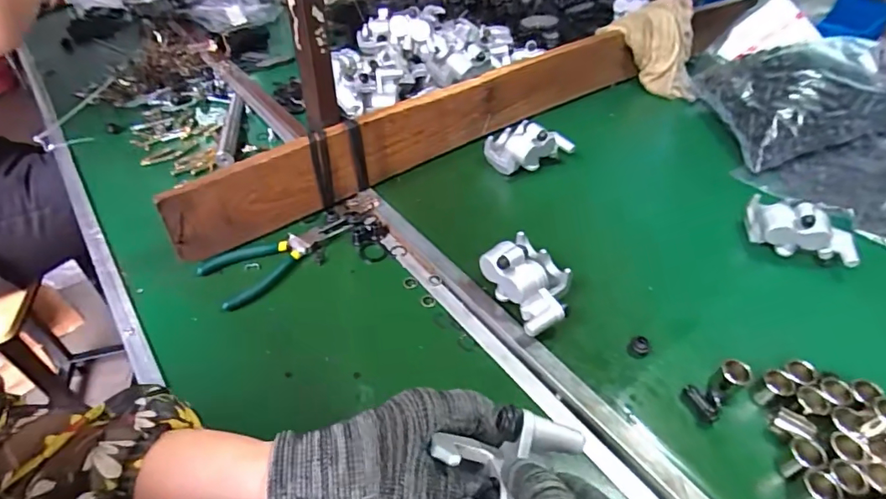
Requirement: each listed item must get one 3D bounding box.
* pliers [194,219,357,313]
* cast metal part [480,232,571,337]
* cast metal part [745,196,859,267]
[{"bbox_3d":[-0.173,0.003,0.542,0.160,0.011,0.072,-32,49,-28],"label":"pliers"},{"bbox_3d":[0.088,0.031,0.487,0.073,0.068,0.091,-22,48,-21],"label":"cast metal part"},{"bbox_3d":[0.395,-0.029,0.545,0.104,0.050,0.063,13,46,14],"label":"cast metal part"}]

